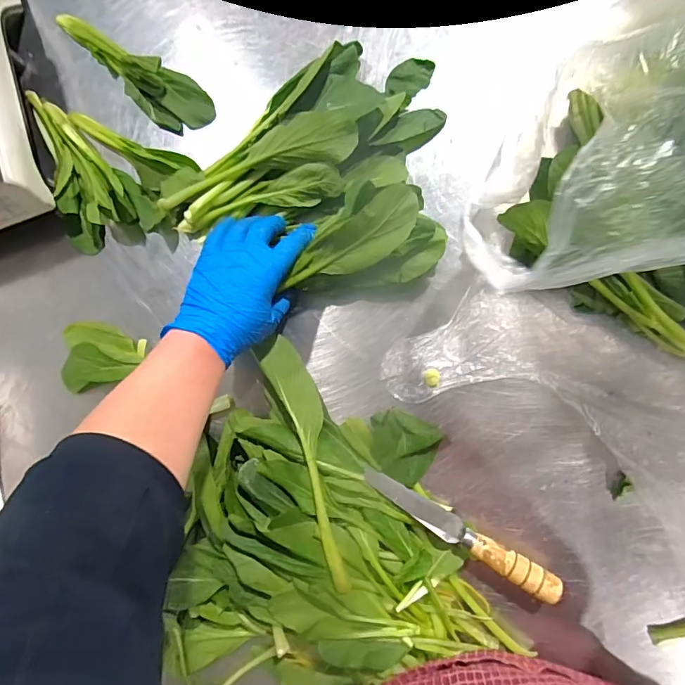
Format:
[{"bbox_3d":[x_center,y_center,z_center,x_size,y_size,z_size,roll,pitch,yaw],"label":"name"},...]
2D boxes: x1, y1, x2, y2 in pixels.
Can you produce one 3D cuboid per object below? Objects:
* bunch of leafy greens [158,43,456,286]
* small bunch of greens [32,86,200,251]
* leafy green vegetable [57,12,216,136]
[{"bbox_3d":[-0.044,-0.175,0.471,0.274,0.080,0.229,-1,89,10],"label":"bunch of leafy greens"},{"bbox_3d":[-0.286,-0.180,0.536,0.243,0.038,0.147,23,93,9],"label":"small bunch of greens"},{"bbox_3d":[-0.246,-0.326,0.534,0.219,0.051,0.063,44,96,8],"label":"leafy green vegetable"}]

